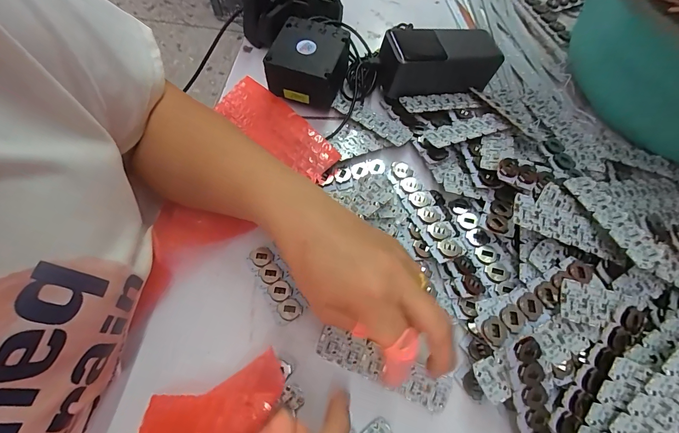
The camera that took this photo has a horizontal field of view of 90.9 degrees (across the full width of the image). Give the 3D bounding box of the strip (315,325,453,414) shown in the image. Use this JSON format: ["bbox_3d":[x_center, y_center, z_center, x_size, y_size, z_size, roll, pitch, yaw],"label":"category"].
[{"bbox_3d":[0.034,0.122,0.268,0.108,0.005,0.028,21,92,7],"label":"strip"}]

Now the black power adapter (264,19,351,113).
[{"bbox_3d":[-0.033,-0.163,0.361,0.071,0.047,0.079,16,66,6],"label":"black power adapter"}]

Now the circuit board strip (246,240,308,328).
[{"bbox_3d":[-0.057,0.059,0.295,0.026,0.005,0.071,-29,69,-14],"label":"circuit board strip"}]

